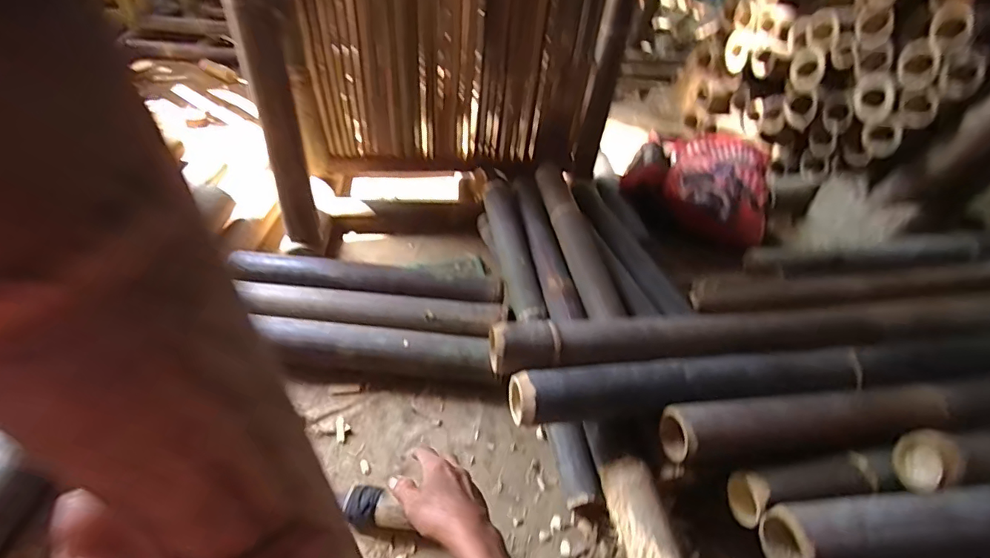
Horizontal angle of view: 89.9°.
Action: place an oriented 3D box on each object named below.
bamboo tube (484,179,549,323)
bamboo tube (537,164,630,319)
[{"bbox_3d":[0.034,-0.066,0.991,0.062,0.057,0.362,-5,45,-10],"label":"bamboo tube"},{"bbox_3d":[0.155,-0.079,0.956,0.065,0.052,0.426,-4,45,-9],"label":"bamboo tube"}]

